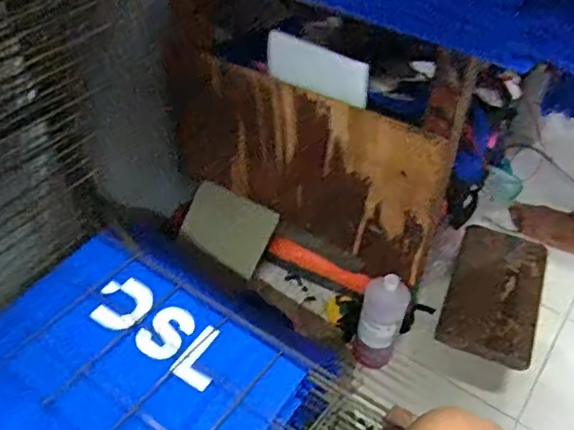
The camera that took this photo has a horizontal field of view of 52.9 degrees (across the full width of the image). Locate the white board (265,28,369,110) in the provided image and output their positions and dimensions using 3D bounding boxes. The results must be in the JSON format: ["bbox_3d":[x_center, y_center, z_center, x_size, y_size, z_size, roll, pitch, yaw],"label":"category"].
[{"bbox_3d":[0.048,-0.250,0.981,0.197,0.070,0.025,28,50,25],"label":"white board"}]

